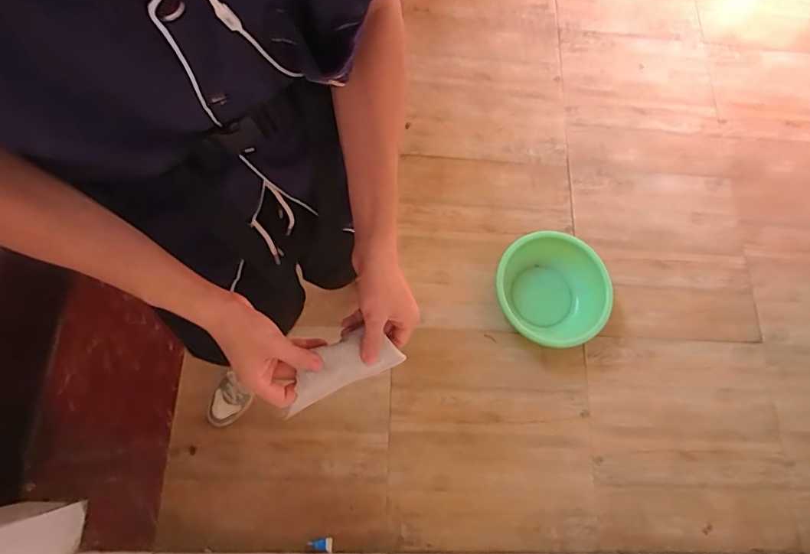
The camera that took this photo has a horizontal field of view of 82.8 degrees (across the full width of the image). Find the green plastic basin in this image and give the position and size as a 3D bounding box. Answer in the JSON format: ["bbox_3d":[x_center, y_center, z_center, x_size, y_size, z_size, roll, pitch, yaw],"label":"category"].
[{"bbox_3d":[0.432,0.037,1.378,0.327,0.110,0.348,1,73,-5],"label":"green plastic basin"}]

